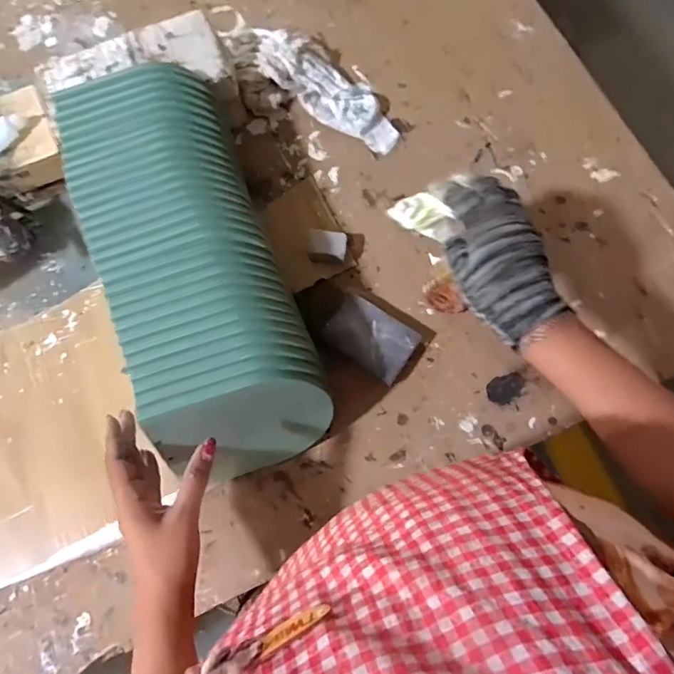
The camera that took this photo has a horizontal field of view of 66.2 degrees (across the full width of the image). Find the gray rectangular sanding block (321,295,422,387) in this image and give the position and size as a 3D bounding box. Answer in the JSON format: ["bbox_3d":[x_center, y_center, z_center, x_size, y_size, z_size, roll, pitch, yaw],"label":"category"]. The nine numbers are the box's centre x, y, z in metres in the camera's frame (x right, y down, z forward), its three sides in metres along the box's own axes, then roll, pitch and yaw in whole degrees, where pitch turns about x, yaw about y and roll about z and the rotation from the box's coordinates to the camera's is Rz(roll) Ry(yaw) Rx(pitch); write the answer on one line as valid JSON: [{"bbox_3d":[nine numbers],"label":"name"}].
[{"bbox_3d":[0.040,0.001,0.600,0.100,0.035,0.067,37,79,10],"label":"gray rectangular sanding block"}]

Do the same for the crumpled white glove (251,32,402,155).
[{"bbox_3d":[-0.016,-0.331,0.683,0.239,0.040,0.090,39,79,-3],"label":"crumpled white glove"}]

